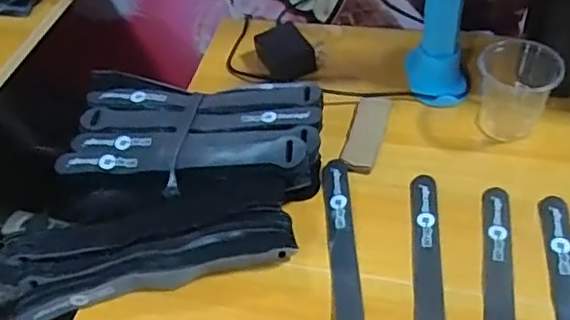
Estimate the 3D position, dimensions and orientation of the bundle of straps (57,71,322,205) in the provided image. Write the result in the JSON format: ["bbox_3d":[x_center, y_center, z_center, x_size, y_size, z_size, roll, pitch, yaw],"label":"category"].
[{"bbox_3d":[-0.074,-0.022,0.513,0.211,0.044,0.133,4,45,9],"label":"bundle of straps"}]

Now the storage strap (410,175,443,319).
[{"bbox_3d":[0.099,0.087,0.418,0.024,0.004,0.204,2,45,7],"label":"storage strap"}]

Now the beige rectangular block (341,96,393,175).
[{"bbox_3d":[0.073,-0.026,0.536,0.030,0.007,0.105,10,46,14],"label":"beige rectangular block"}]

